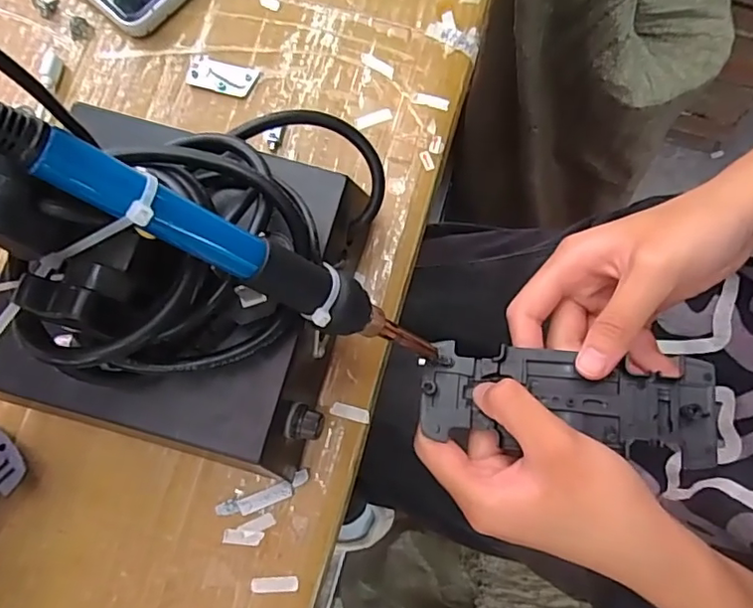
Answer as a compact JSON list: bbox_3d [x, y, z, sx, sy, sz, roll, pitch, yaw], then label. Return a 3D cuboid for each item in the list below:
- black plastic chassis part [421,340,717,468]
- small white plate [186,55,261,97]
[{"bbox_3d":[0.085,0.044,0.254,0.125,0.008,0.045,5,79,11],"label":"black plastic chassis part"},{"bbox_3d":[-0.082,-0.121,0.293,0.036,0.004,0.017,15,79,3],"label":"small white plate"}]

